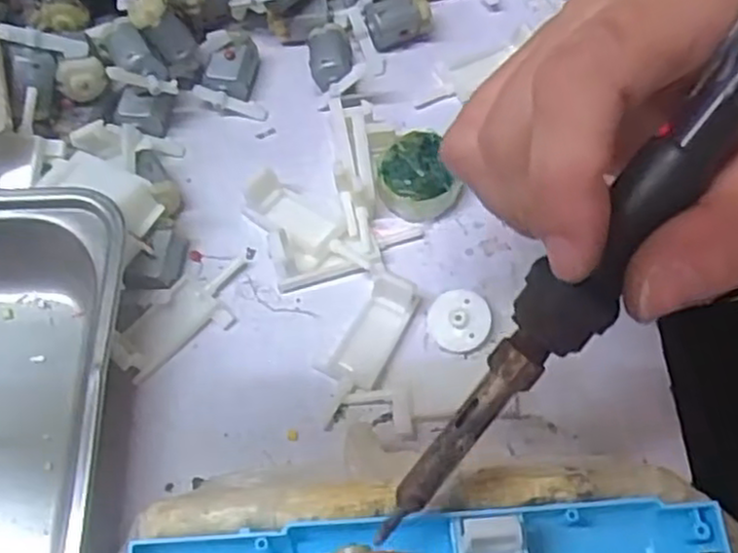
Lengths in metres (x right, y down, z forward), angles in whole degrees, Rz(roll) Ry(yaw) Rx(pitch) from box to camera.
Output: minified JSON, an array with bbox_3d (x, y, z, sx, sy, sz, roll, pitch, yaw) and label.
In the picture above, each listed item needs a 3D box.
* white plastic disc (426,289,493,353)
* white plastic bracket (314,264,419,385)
[{"bbox_3d":[0.033,0.015,0.274,0.022,0.008,0.024,1,63,-1],"label":"white plastic disc"},{"bbox_3d":[0.001,0.019,0.274,0.022,0.006,0.044,25,65,11],"label":"white plastic bracket"}]

